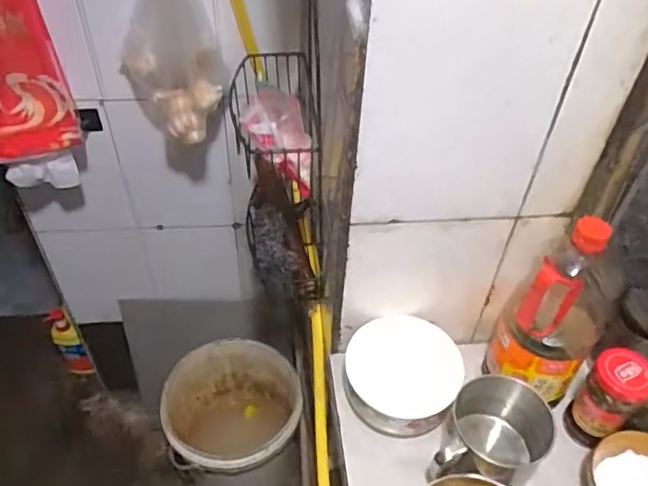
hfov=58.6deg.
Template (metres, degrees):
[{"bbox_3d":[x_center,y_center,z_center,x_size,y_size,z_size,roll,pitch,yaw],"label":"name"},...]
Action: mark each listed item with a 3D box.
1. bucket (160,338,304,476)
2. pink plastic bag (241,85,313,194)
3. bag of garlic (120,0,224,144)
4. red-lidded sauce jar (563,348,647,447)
[{"bbox_3d":[-0.200,0.428,1.325,0.287,0.326,0.282,1,45,-1],"label":"bucket"},{"bbox_3d":[-0.056,-0.117,0.689,0.076,0.109,0.073,-6,45,-7],"label":"pink plastic bag"},{"bbox_3d":[-0.224,-0.297,0.848,0.126,0.259,0.099,32,52,27],"label":"bag of garlic"},{"bbox_3d":[0.348,0.191,0.708,0.070,0.133,0.061,-32,53,-29],"label":"red-lidded sauce jar"}]

